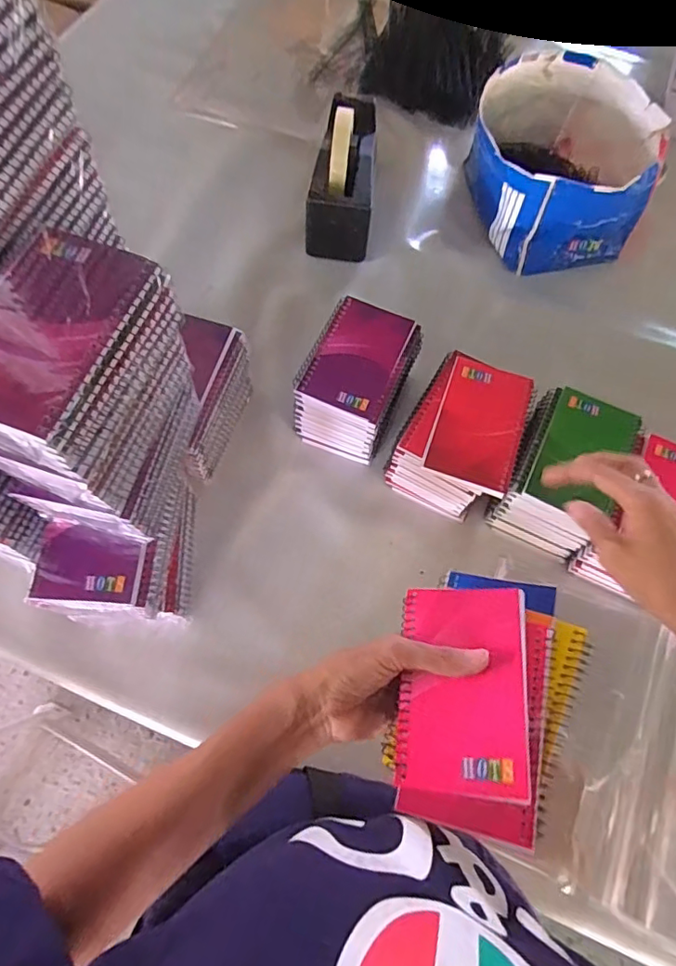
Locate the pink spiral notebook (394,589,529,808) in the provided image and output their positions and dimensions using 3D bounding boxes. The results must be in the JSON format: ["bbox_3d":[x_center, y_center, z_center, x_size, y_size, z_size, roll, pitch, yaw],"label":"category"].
[{"bbox_3d":[0.083,0.134,0.354,0.083,0.005,0.130,-4,56,19],"label":"pink spiral notebook"}]

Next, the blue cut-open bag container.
[{"bbox_3d":[0.289,-0.418,0.691,0.221,0.120,0.228,-1,68,-3],"label":"blue cut-open bag container"}]

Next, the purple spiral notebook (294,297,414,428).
[{"bbox_3d":[0.019,-0.133,0.550,0.089,0.017,0.123,21,69,5],"label":"purple spiral notebook"}]

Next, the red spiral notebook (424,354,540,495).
[{"bbox_3d":[0.142,-0.056,0.521,0.090,0.014,0.130,19,68,5],"label":"red spiral notebook"}]

